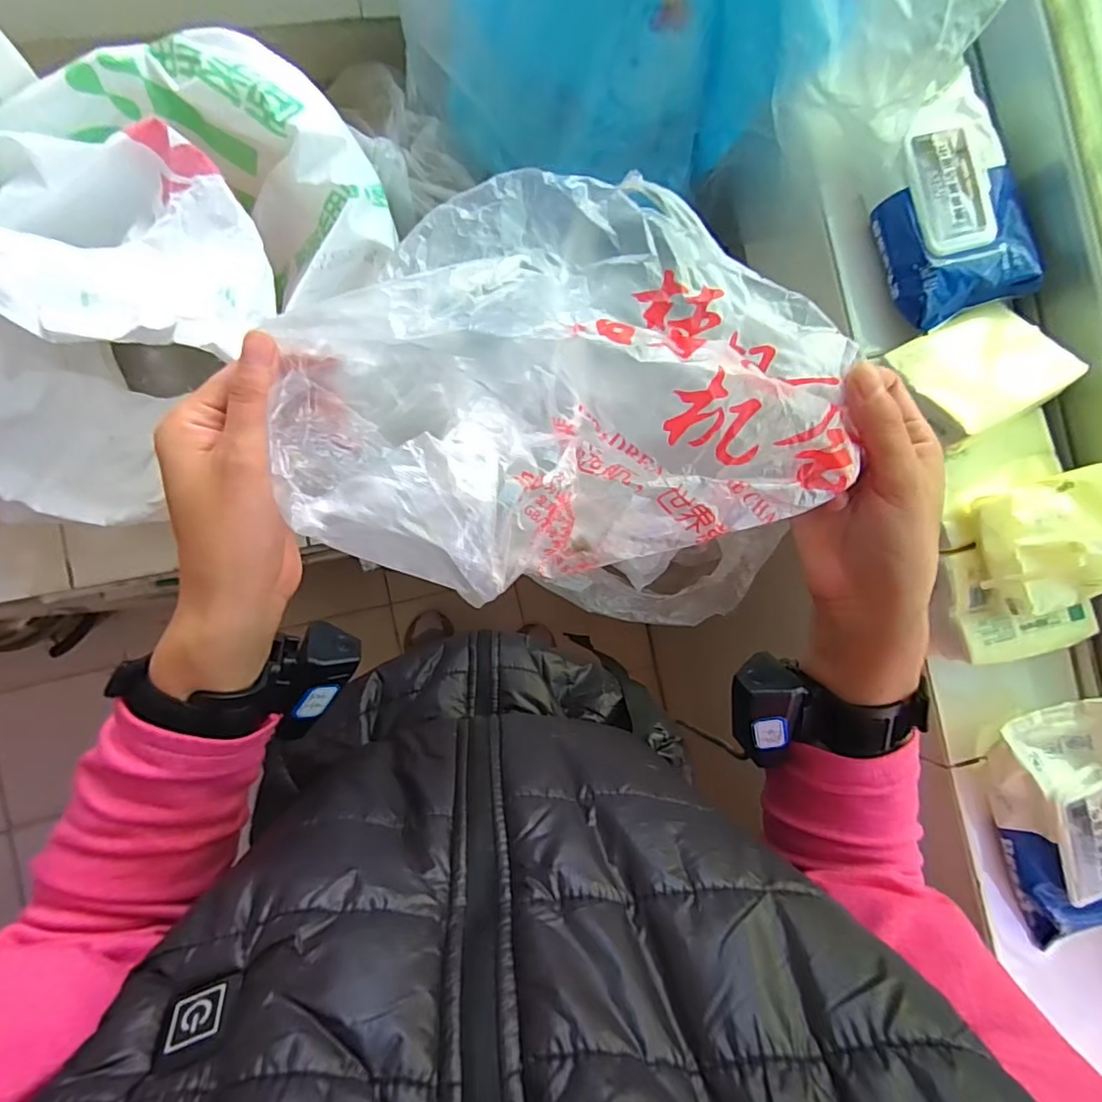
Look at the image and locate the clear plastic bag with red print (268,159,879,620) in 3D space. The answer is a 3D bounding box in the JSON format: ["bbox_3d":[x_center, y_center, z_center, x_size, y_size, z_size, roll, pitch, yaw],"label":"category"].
[{"bbox_3d":[0.009,-0.069,0.236,0.239,0.062,0.179,7,87,-6],"label":"clear plastic bag with red print"}]

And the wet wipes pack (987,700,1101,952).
[{"bbox_3d":[0.394,0.202,0.418,0.105,0.038,0.178,-14,89,-7],"label":"wet wipes pack"}]

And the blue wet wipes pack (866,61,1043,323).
[{"bbox_3d":[0.305,-0.264,0.429,0.104,0.036,0.162,-19,90,-7],"label":"blue wet wipes pack"}]

